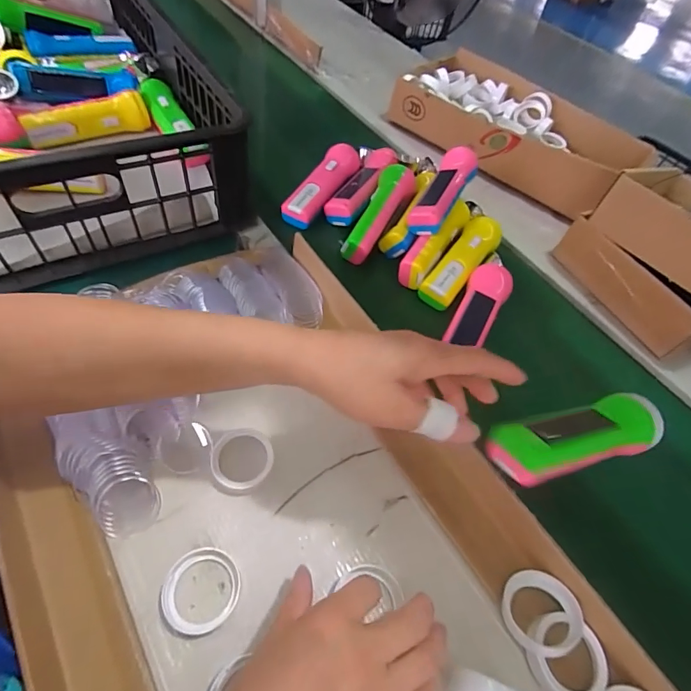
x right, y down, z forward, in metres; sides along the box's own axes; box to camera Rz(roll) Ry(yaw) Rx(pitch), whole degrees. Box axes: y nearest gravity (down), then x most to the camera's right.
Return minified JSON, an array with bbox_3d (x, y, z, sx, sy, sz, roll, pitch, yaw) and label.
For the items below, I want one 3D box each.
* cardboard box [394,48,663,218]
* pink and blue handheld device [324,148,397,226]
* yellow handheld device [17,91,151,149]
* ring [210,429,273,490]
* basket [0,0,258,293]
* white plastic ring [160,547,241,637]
[{"bbox_3d":[0.294,-0.392,0.743,0.393,0.097,0.241,36,57,15],"label":"cardboard box"},{"bbox_3d":[0.024,-0.232,0.610,0.055,0.037,0.154,24,59,10],"label":"pink and blue handheld device"},{"bbox_3d":[-0.357,-0.312,0.579,0.156,0.043,0.029,-22,62,-23],"label":"yellow handheld device"},{"bbox_3d":[-0.089,0.099,0.364,0.051,0.017,0.053,5,54,-7],"label":"ring"},{"bbox_3d":[-0.417,-0.334,0.546,0.405,0.143,0.585,-22,62,-24],"label":"basket"},{"bbox_3d":[-0.106,0.181,0.309,0.055,0.014,0.054,5,54,-7],"label":"white plastic ring"}]

